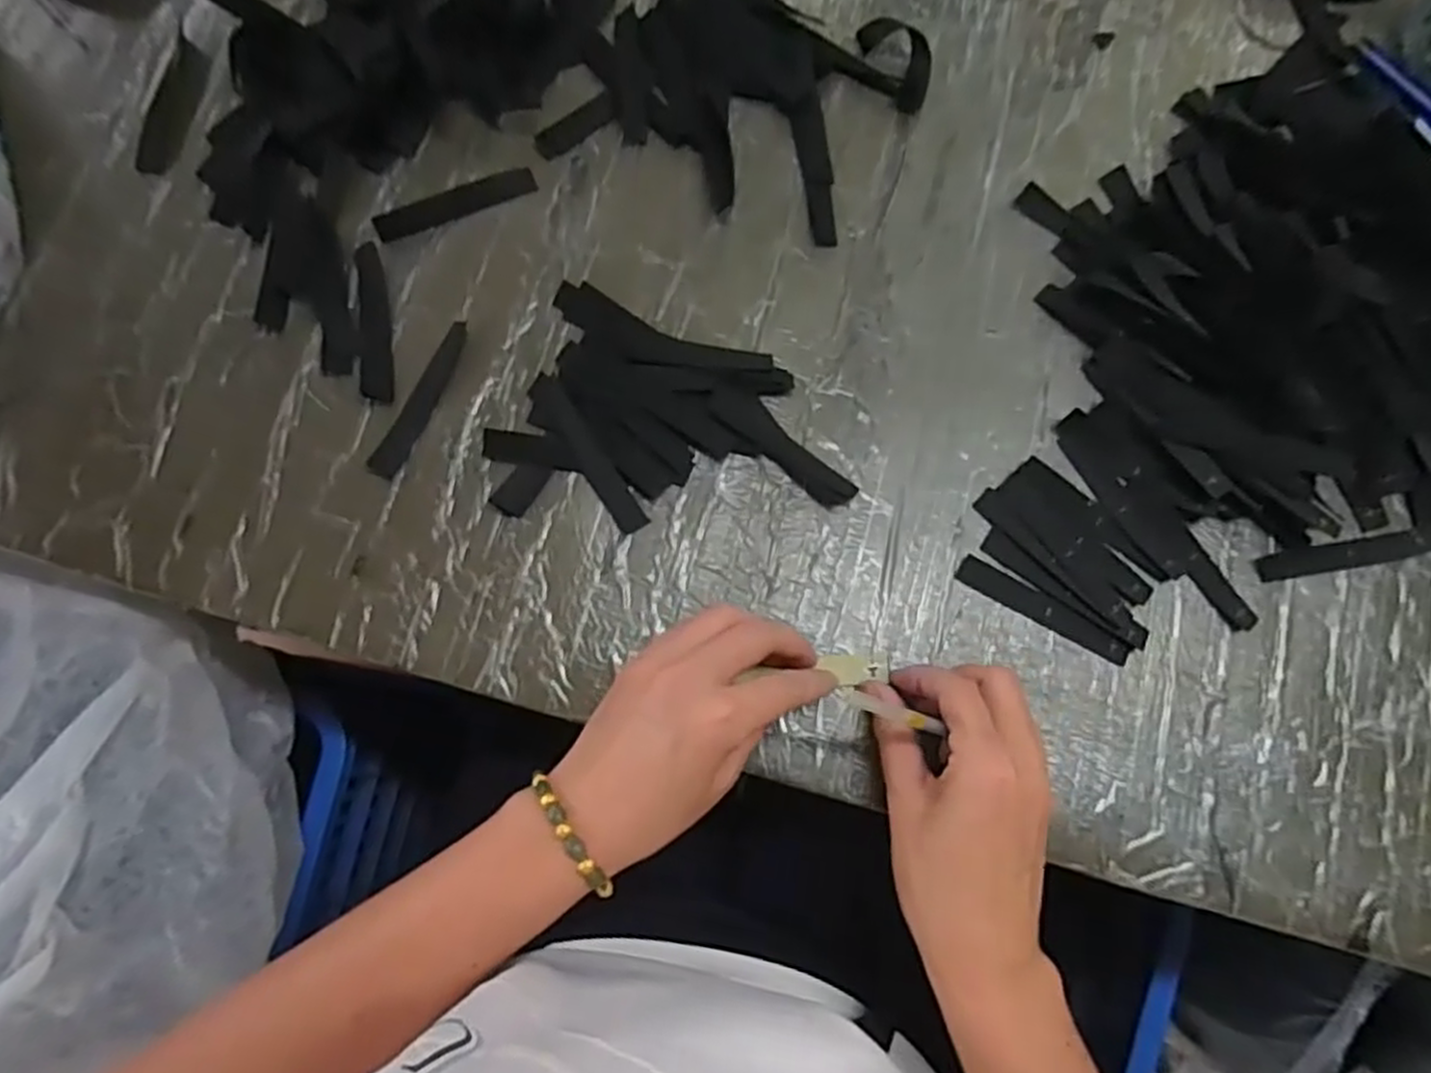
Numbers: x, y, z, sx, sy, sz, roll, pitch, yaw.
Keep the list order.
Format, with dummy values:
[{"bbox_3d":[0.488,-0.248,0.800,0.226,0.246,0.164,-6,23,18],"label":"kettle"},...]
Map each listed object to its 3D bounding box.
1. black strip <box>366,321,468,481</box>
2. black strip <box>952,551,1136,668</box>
[{"bbox_3d":[-0.154,-0.073,0.411,0.015,0.004,0.091,27,78,-4],"label":"black strip"},{"bbox_3d":[0.167,0.037,0.393,0.091,0.004,0.015,29,82,8],"label":"black strip"}]

